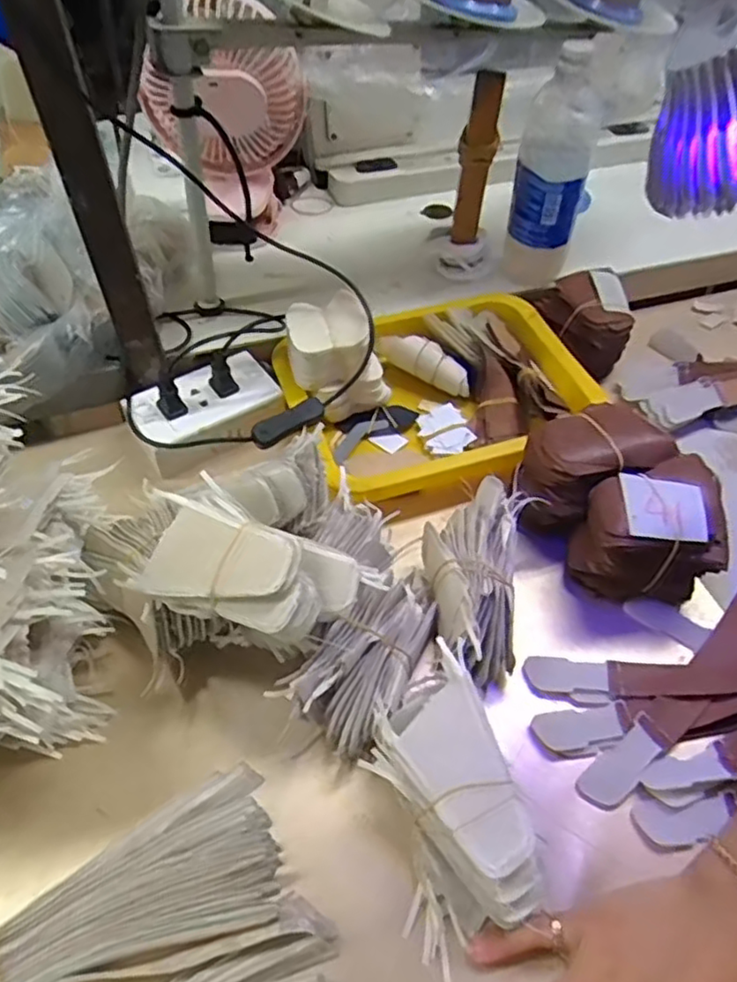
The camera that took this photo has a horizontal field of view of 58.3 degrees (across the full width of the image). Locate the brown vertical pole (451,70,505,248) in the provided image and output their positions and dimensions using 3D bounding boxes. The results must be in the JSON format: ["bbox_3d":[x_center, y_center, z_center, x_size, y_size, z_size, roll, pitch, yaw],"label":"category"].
[{"bbox_3d":[0.095,-0.290,0.591,0.031,0.153,0.028,6,52,4],"label":"brown vertical pole"}]

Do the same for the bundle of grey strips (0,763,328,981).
[{"bbox_3d":[-0.144,0.234,0.347,0.208,0.024,0.087,-22,55,-17],"label":"bundle of grey strips"}]

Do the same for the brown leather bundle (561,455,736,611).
[{"bbox_3d":[0.200,0.027,0.470,0.099,0.083,0.080,5,51,3],"label":"brown leather bundle"}]

